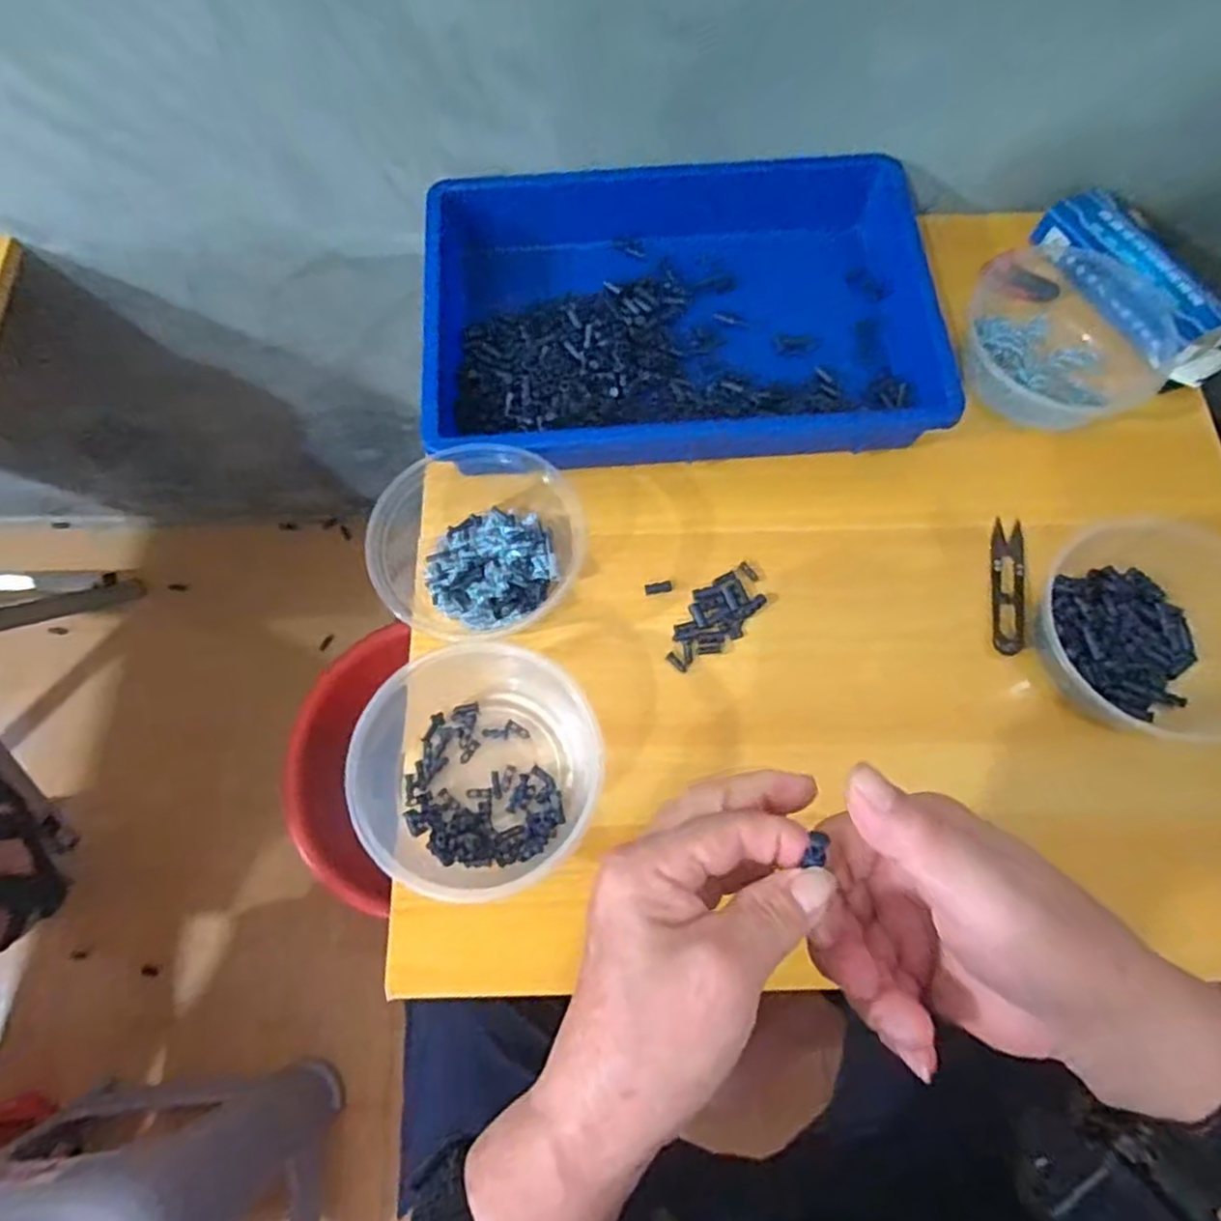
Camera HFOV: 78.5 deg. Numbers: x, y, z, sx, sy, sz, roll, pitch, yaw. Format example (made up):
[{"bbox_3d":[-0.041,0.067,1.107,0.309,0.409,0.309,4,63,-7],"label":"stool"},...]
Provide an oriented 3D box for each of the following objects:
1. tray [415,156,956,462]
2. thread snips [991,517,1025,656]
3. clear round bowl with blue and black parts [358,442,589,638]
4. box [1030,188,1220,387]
[{"bbox_3d":[0.048,-0.232,0.565,0.369,0.065,0.262,-2,69,-3],"label":"tray"},{"bbox_3d":[0.274,-0.018,0.515,0.021,0.007,0.099,10,69,2],"label":"thread snips"},{"bbox_3d":[-0.085,-0.047,0.501,0.132,0.053,0.133,9,69,1],"label":"clear round bowl with blue and black parts"},{"bbox_3d":[0.407,-0.251,0.580,0.063,0.035,0.178,-25,72,-11],"label":"box"}]

